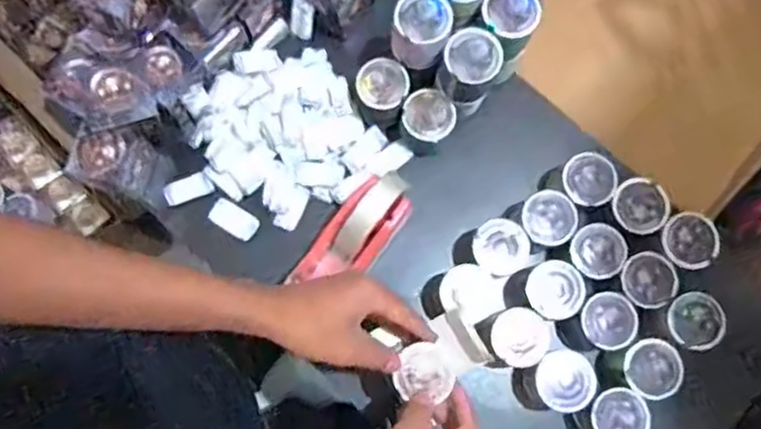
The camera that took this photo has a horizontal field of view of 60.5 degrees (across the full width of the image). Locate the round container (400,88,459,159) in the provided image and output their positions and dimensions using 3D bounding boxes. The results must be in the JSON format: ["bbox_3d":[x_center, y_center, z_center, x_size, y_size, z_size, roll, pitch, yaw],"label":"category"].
[{"bbox_3d":[0.051,-0.098,0.710,0.054,0.071,0.051,0,79,-1],"label":"round container"}]

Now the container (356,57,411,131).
[{"bbox_3d":[0.002,-0.130,0.710,0.056,0.057,0.060,0,79,-1],"label":"container"}]

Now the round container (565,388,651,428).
[{"bbox_3d":[0.229,0.206,0.659,0.054,0.069,0.060,12,79,1],"label":"round container"}]

